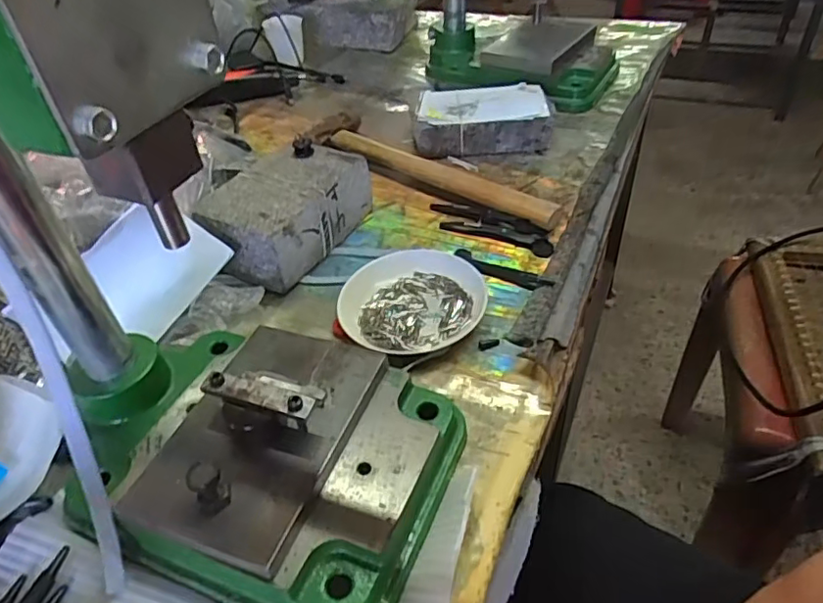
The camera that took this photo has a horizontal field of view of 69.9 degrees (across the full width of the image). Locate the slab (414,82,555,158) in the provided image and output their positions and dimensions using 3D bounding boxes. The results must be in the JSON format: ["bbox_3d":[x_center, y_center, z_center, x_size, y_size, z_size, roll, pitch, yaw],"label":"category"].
[{"bbox_3d":[0.084,-0.218,0.692,0.156,0.046,0.086,1,43,8],"label":"slab"}]

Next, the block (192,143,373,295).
[{"bbox_3d":[-0.120,-0.088,0.558,0.100,0.061,0.147,20,48,25],"label":"block"}]

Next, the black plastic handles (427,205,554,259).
[{"bbox_3d":[0.074,-0.074,0.565,0.133,0.016,0.033,21,49,26],"label":"black plastic handles"}]

